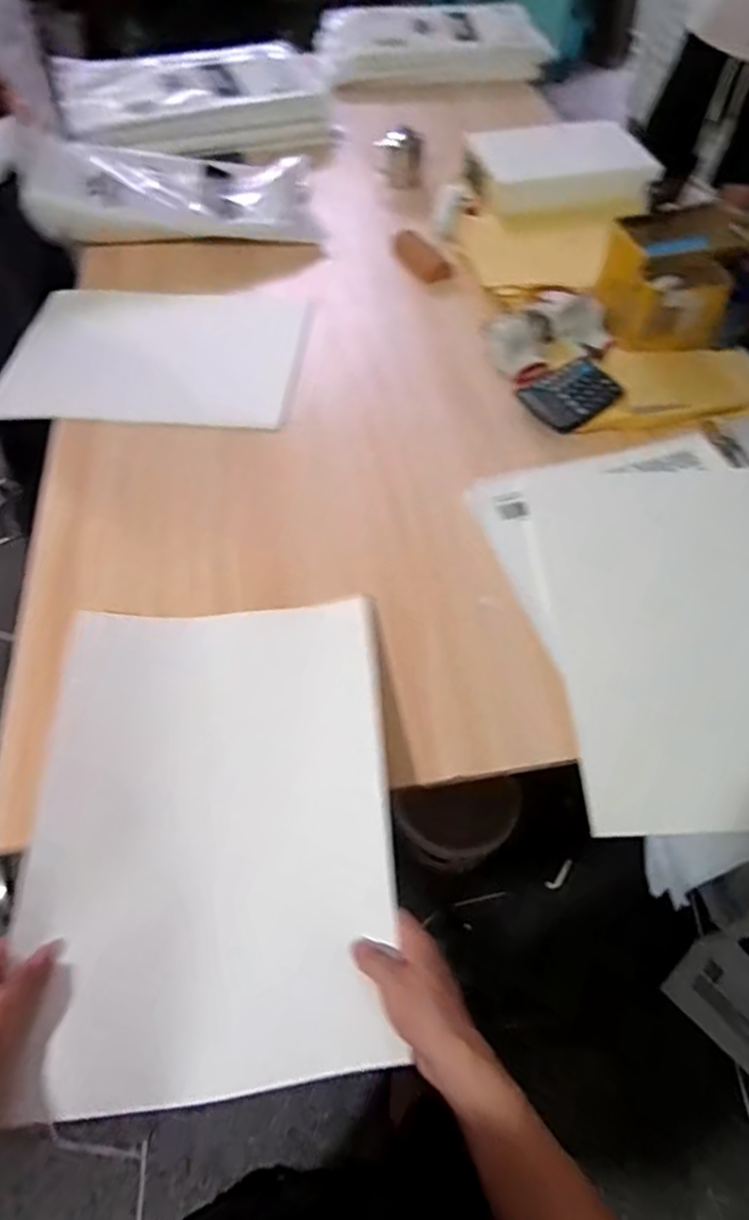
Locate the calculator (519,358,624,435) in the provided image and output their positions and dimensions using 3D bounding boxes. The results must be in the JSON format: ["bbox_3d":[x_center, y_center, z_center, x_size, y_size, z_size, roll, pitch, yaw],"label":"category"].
[{"bbox_3d":[0.323,-0.351,1.085,0.151,0.019,0.115,-28,61,-16],"label":"calculator"}]

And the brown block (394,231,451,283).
[{"bbox_3d":[0.091,-0.709,1.342,0.063,0.033,0.166,-21,60,-12],"label":"brown block"}]

